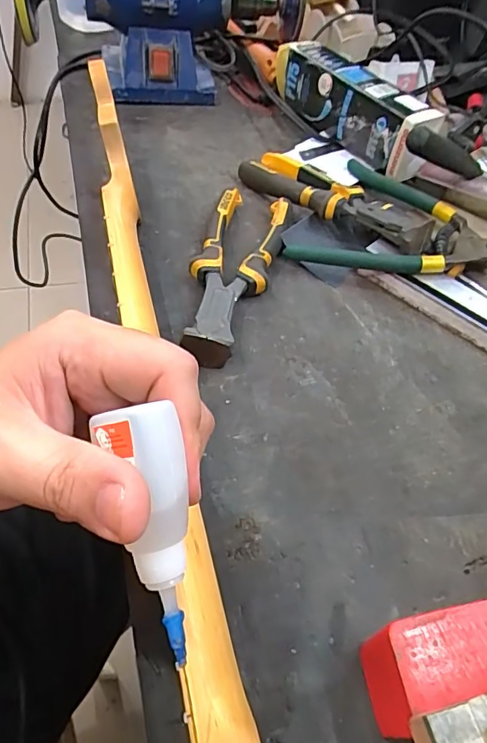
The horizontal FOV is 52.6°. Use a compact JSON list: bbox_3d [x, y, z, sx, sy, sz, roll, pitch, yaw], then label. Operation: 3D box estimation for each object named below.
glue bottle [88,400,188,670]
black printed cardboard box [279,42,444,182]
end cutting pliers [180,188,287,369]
[{"bbox_3d":[-0.032,0.056,0.171,0.026,0.018,0.087,-9,94,-12],"label":"glue bottle"},{"bbox_3d":[0.117,-0.300,0.545,0.060,0.057,0.222,-24,58,-22],"label":"black printed cardboard box"},{"bbox_3d":[-0.008,-0.086,0.411,0.059,0.030,0.199,13,52,5],"label":"end cutting pliers"}]

